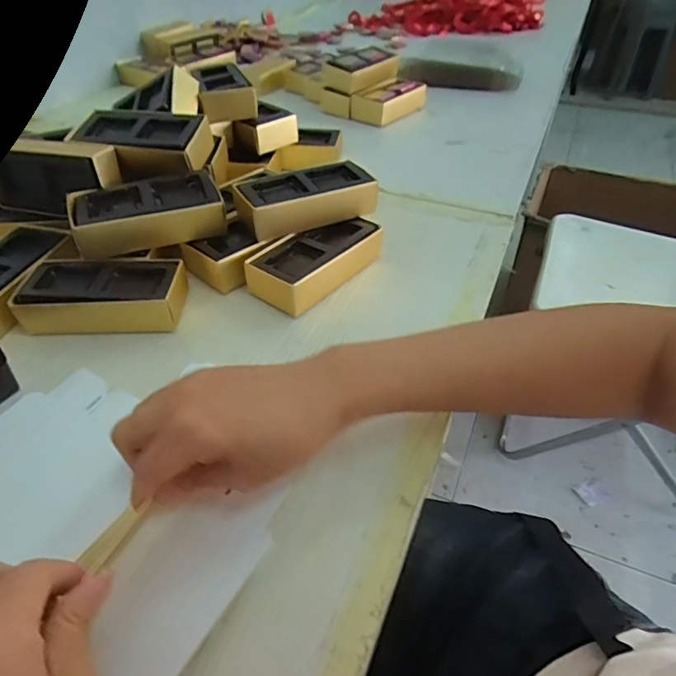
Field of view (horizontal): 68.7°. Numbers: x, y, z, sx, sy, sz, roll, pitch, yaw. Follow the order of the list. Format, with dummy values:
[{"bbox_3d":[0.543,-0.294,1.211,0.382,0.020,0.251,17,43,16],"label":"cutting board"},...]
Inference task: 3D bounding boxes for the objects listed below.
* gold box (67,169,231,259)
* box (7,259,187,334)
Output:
[{"bbox_3d":[-0.157,-0.102,0.410,0.113,0.039,0.060,-17,45,-16],"label":"gold box"},{"bbox_3d":[-0.179,-0.034,0.383,0.113,0.033,0.057,-3,43,-3],"label":"box"}]

